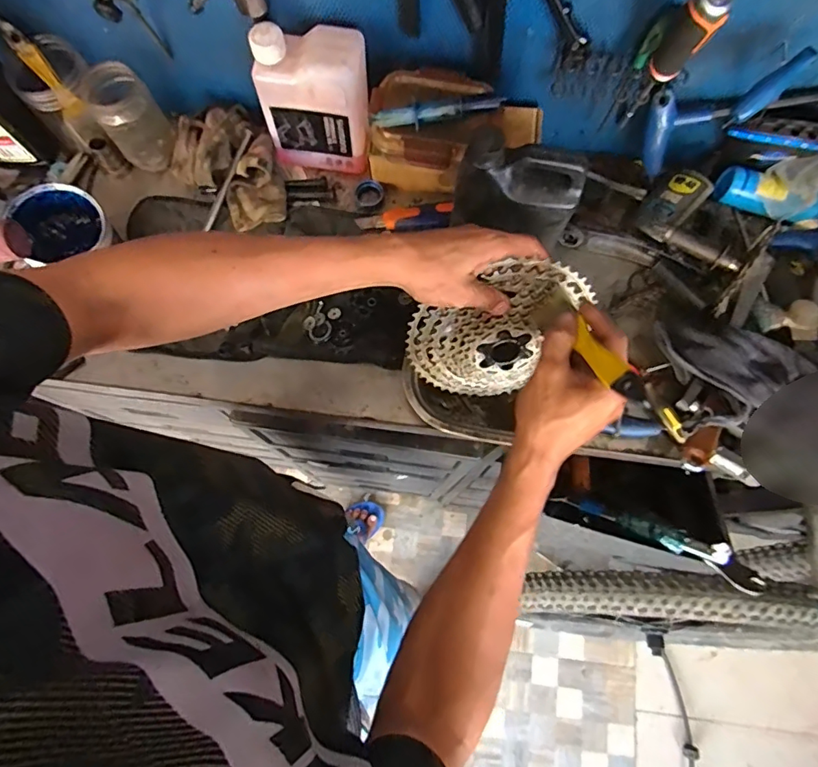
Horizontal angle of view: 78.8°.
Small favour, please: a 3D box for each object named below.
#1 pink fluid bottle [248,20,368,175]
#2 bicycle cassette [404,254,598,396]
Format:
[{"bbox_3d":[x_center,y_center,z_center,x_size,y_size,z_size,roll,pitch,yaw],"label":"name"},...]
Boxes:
[{"bbox_3d":[-0.111,-0.342,0.613,0.128,0.167,0.057,4,73,0],"label":"pink fluid bottle"},{"bbox_3d":[0.078,-0.053,0.522,0.157,0.194,0.042,21,37,-17],"label":"bicycle cassette"}]

